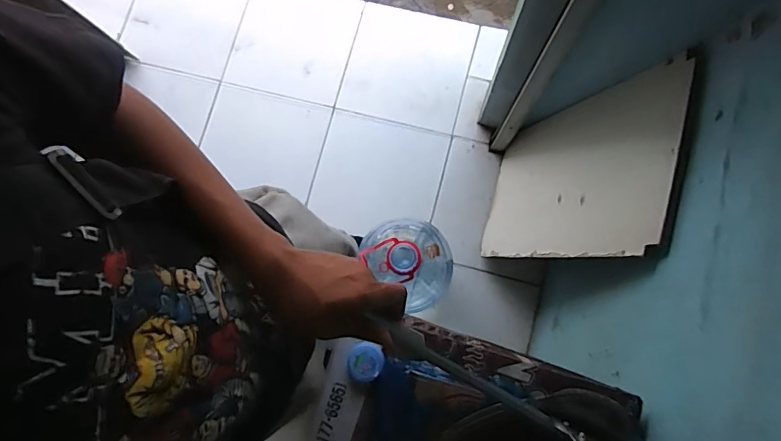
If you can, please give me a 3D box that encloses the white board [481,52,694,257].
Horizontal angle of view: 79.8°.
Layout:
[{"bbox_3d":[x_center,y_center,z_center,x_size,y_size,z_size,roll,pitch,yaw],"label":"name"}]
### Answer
[{"bbox_3d":[0.407,-0.098,1.129,0.022,0.646,0.389,22,78,-14],"label":"white board"}]

